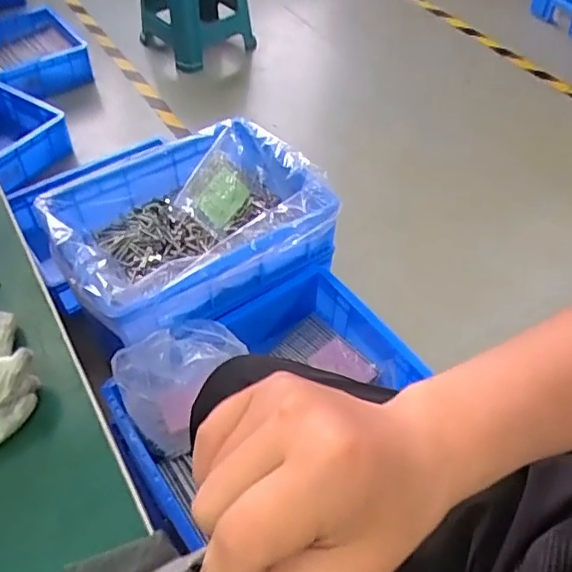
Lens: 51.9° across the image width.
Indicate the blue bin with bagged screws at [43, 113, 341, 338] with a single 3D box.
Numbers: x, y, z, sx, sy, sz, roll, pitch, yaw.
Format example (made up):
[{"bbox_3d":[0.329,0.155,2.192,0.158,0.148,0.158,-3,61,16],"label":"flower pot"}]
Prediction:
[{"bbox_3d":[-0.159,-0.096,0.966,0.407,0.131,0.295,-28,55,-22],"label":"blue bin with bagged screws"}]

